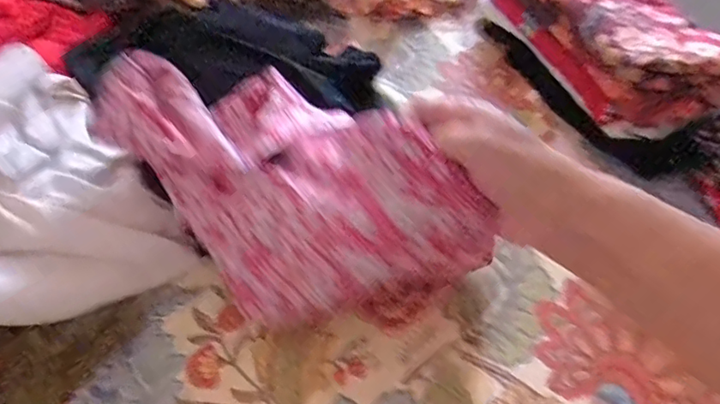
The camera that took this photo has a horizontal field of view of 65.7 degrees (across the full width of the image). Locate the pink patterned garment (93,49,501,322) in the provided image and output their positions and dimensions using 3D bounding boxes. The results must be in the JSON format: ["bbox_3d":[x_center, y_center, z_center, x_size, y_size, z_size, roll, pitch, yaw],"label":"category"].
[{"bbox_3d":[-0.052,-0.028,0.435,0.311,0.118,0.170,28,54,27],"label":"pink patterned garment"}]

